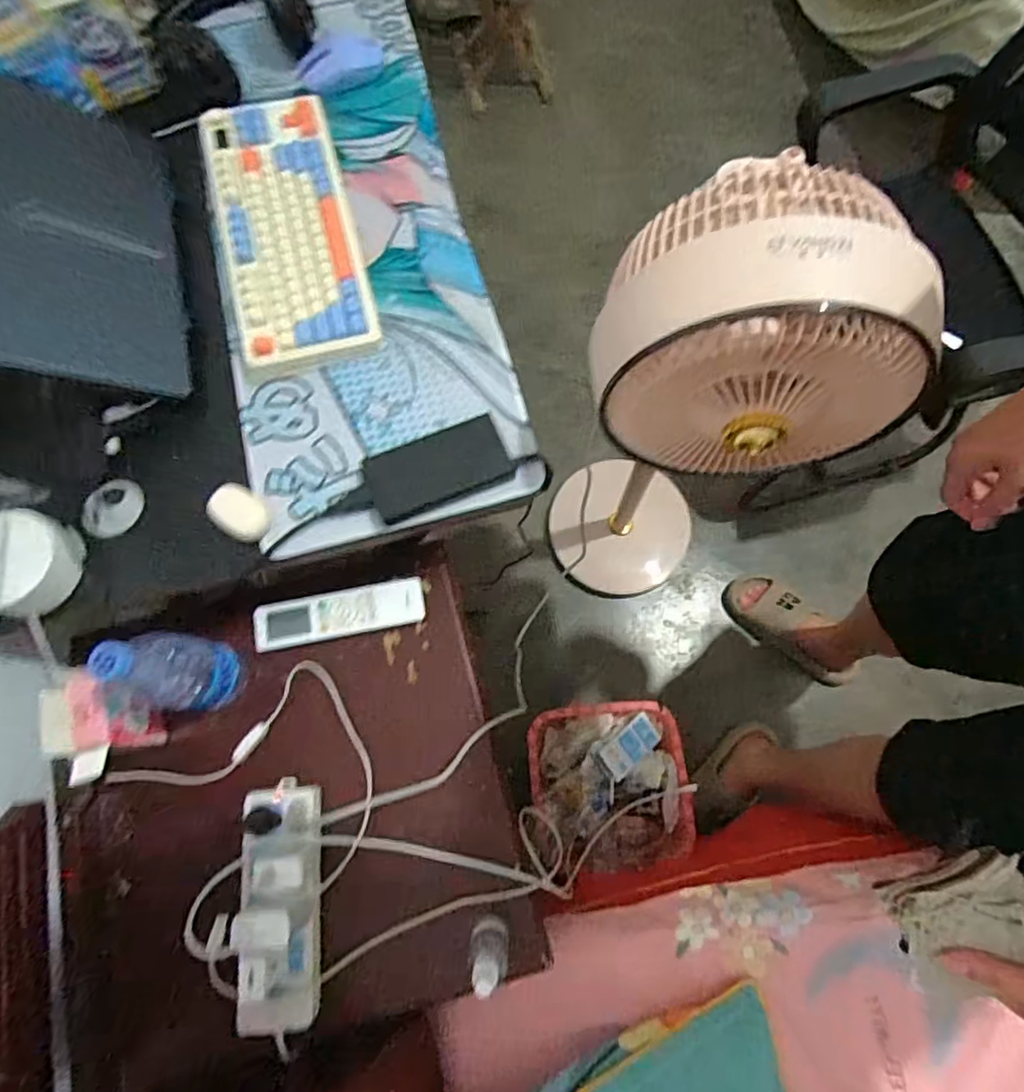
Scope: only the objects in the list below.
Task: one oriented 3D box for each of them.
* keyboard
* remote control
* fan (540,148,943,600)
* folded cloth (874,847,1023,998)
[{"bbox_3d":[-0.264,-0.371,0.707,0.155,0.048,0.353,-15,74,-3],"label":"keyboard"},{"bbox_3d":[-0.202,0.079,0.711,0.196,0.017,0.052,-11,73,-2],"label":"remote control"},{"bbox_3d":[0.216,-0.117,0.891,0.263,0.992,0.267,16,74,6],"label":"fan"},{"bbox_3d":[0.323,0.264,0.426,0.094,0.021,0.085,-30,82,23],"label":"folded cloth"}]

